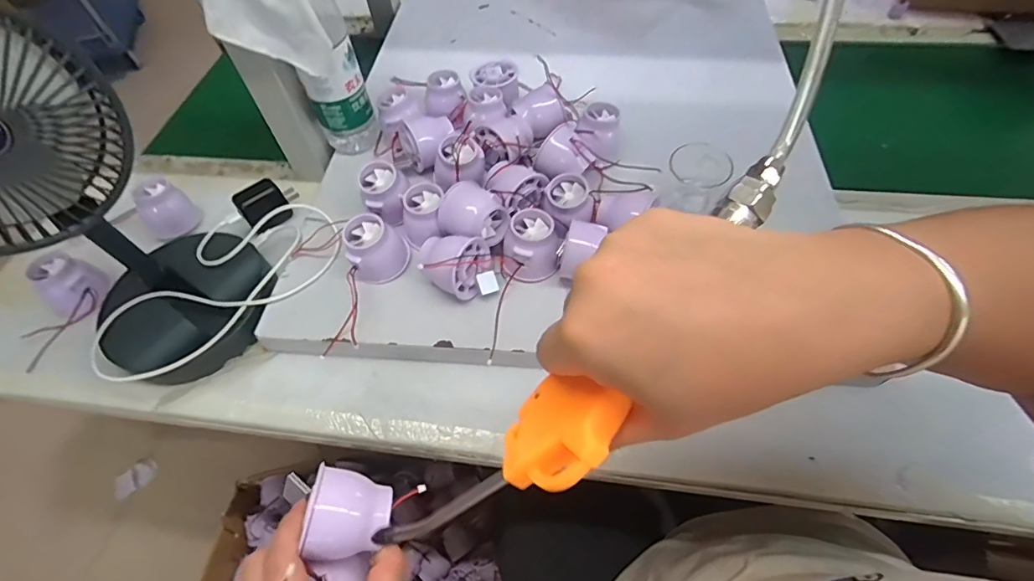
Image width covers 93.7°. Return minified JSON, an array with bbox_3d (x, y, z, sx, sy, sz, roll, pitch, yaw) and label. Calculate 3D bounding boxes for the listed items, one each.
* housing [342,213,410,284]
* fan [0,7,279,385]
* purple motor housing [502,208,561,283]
[{"bbox_3d":[-0.137,-0.040,0.478,0.052,0.053,0.047,-17,57,-7],"label":"housing"},{"bbox_3d":[-0.343,-0.050,0.395,0.165,0.279,0.165,35,66,23],"label":"fan"},{"bbox_3d":[0.014,-0.044,0.467,0.052,0.047,0.052,-2,57,3],"label":"purple motor housing"}]

